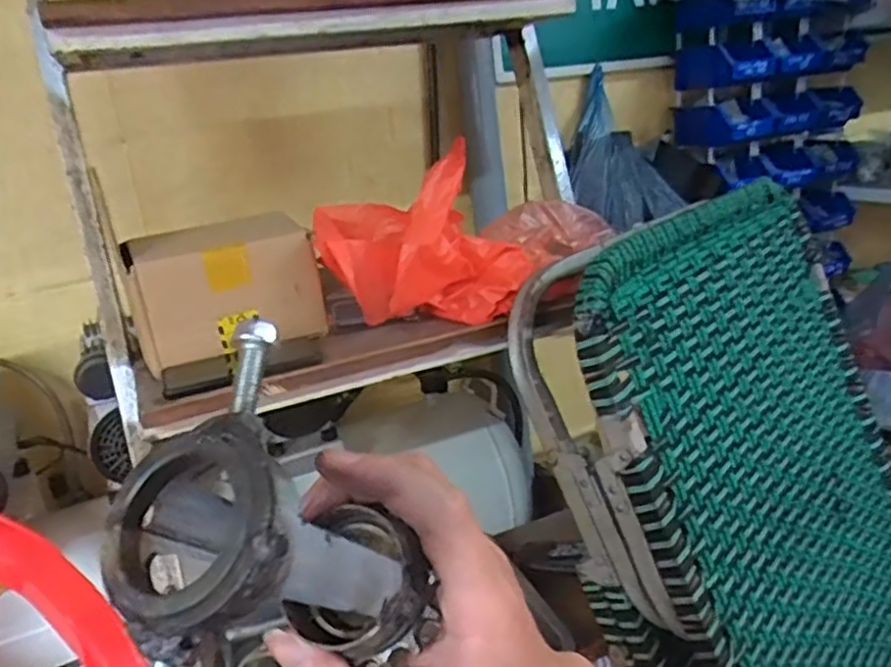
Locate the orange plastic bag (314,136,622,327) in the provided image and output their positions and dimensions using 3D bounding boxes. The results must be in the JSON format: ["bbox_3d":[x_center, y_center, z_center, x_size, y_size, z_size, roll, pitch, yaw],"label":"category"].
[{"bbox_3d":[0.048,-0.120,0.872,0.405,0.177,0.134,-17,20,-29],"label":"orange plastic bag"}]

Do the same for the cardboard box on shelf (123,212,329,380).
[{"bbox_3d":[-0.245,-0.053,0.792,0.195,0.133,0.084,-14,18,-20],"label":"cardboard box on shelf"}]

